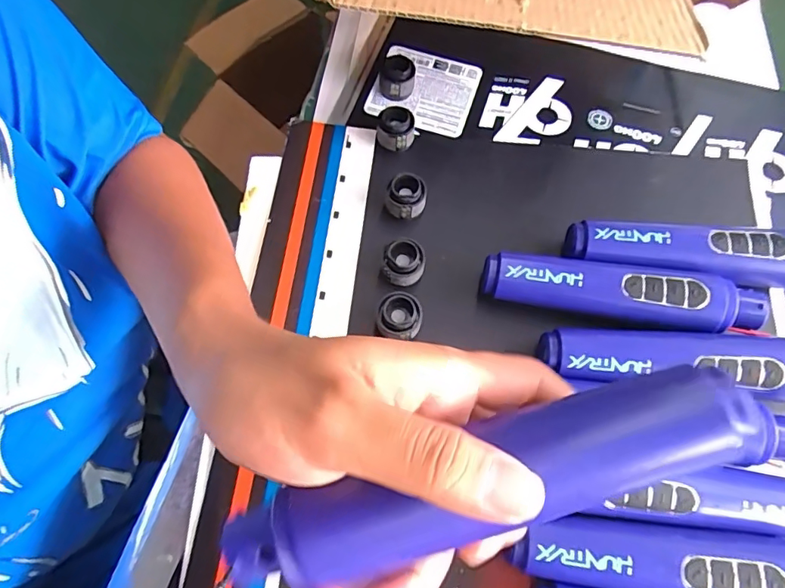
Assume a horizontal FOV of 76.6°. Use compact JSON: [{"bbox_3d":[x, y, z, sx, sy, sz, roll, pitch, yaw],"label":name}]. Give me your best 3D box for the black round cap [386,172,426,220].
[{"bbox_3d":[0.010,-0.069,0.361,0.029,0.027,0.026,-3,66,-1],"label":"black round cap"}]

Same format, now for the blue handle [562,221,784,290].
[{"bbox_3d":[0.208,-0.023,0.335,0.174,0.036,0.032,6,67,3],"label":"blue handle"}]

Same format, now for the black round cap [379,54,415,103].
[{"bbox_3d":[0.004,-0.179,0.411,0.028,0.029,0.026,0,66,0],"label":"black round cap"}]

